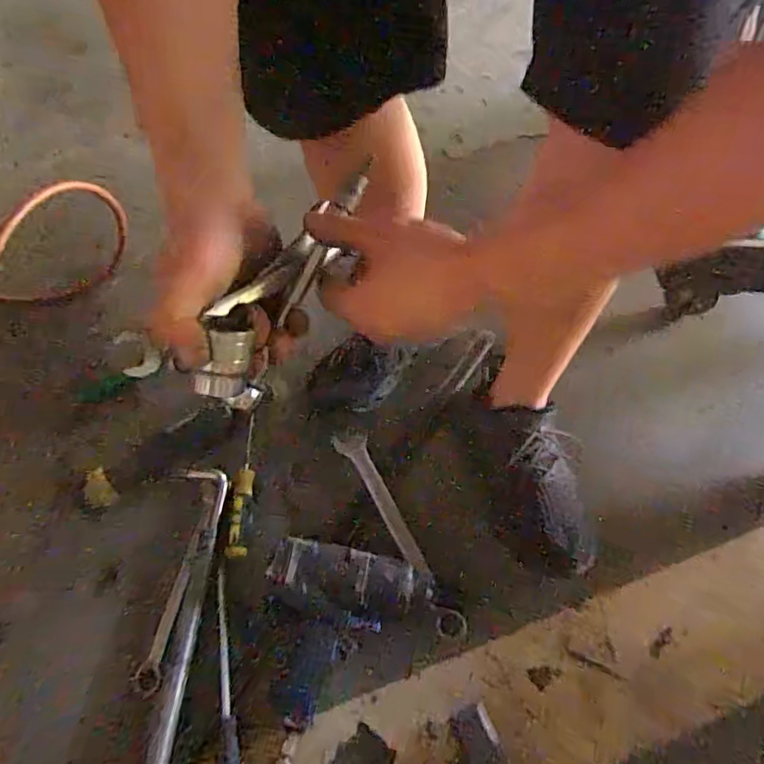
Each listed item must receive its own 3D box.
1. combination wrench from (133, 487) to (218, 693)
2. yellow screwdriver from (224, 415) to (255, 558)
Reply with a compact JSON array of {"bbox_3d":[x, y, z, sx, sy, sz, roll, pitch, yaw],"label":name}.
[{"bbox_3d":[-0.239,0.236,0.665,0.029,0.018,0.237,5,59,8],"label":"combination wrench"},{"bbox_3d":[-0.176,0.132,0.716,0.025,0.032,0.173,-2,58,4],"label":"yellow screwdriver"}]

